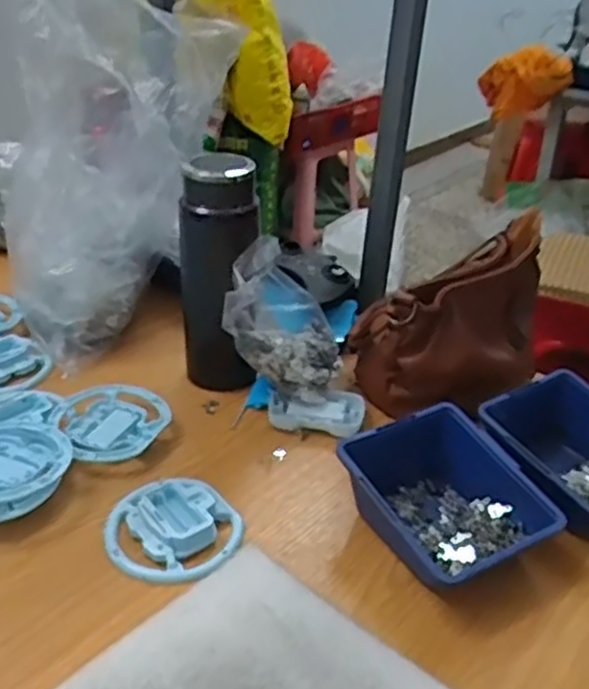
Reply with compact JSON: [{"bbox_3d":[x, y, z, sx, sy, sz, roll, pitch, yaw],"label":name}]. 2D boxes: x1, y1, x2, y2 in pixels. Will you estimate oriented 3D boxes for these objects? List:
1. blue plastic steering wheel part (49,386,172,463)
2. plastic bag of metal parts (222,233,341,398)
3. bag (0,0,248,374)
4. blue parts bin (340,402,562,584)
[{"bbox_3d":[-0.167,0.068,0.659,0.093,0.020,0.099,3,31,-2],"label":"blue plastic steering wheel part"},{"bbox_3d":[-0.008,-0.019,0.694,0.102,0.148,0.096,6,31,4],"label":"plastic bag of metal parts"},{"bbox_3d":[-0.193,-0.186,0.766,0.216,0.348,0.151,-20,39,-34],"label":"bag"},{"bbox_3d":[0.113,0.121,0.564,0.125,0.064,0.142,-14,35,-26],"label":"blue parts bin"}]

